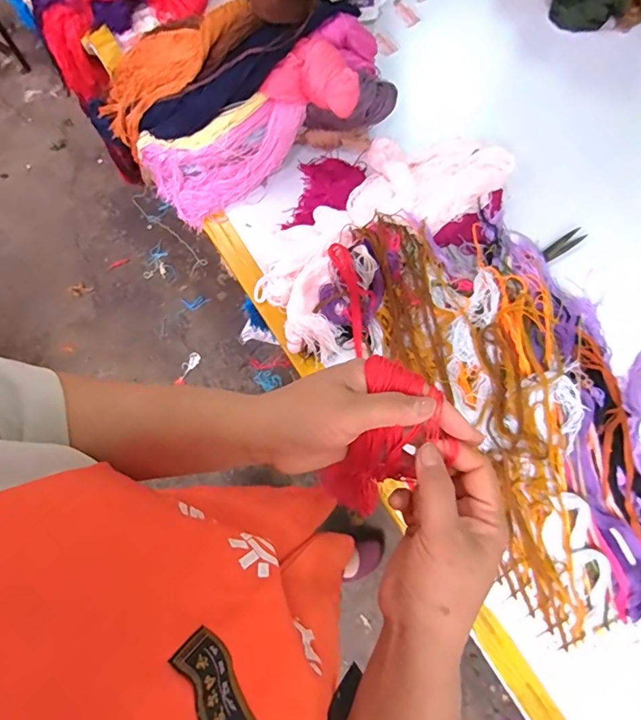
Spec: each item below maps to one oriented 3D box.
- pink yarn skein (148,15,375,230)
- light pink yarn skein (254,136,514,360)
[{"bbox_3d":[-0.092,-0.383,0.747,0.422,0.092,0.140,-33,77,15],"label":"pink yarn skein"},{"bbox_3d":[0.094,-0.234,0.757,0.215,0.076,0.493,43,79,10],"label":"light pink yarn skein"}]

